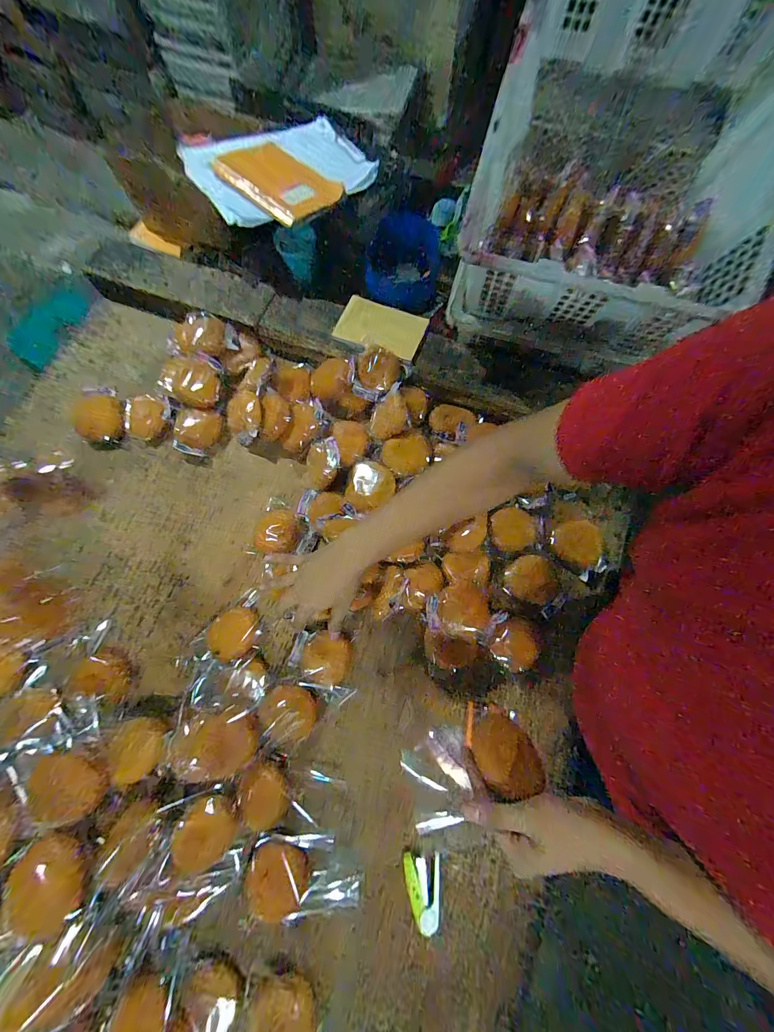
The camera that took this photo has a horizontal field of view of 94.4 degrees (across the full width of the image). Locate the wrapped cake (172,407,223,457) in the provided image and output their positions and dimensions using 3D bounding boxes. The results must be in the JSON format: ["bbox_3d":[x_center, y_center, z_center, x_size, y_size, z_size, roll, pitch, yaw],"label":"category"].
[{"bbox_3d":[-0.369,-0.161,0.689,0.089,0.032,0.089,0,75,0],"label":"wrapped cake"}]

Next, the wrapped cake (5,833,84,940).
[{"bbox_3d":[-0.422,0.457,0.445,0.077,0.028,0.093,-40,79,-9],"label":"wrapped cake"}]

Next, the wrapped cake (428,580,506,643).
[{"bbox_3d":[0.129,0.152,0.579,0.123,0.035,0.085,11,76,3],"label":"wrapped cake"}]

